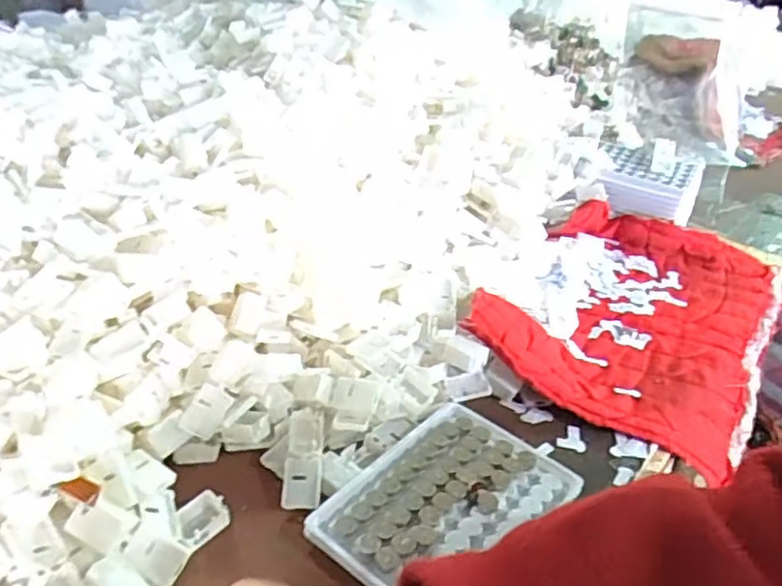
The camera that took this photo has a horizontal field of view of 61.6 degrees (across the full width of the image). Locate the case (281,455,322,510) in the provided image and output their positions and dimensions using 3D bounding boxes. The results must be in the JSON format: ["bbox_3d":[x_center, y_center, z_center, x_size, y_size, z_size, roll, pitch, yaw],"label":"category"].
[{"bbox_3d":[-0.049,0.103,0.356,0.021,0.004,0.028,1,58,2],"label":"case"}]

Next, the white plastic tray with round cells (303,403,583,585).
[{"bbox_3d":[0.030,0.111,0.353,0.090,0.009,0.130,29,39,30],"label":"white plastic tray with round cells"}]

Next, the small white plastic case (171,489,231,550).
[{"bbox_3d":[-0.097,0.115,0.333,0.019,0.013,0.026,31,41,33],"label":"small white plastic case"}]

